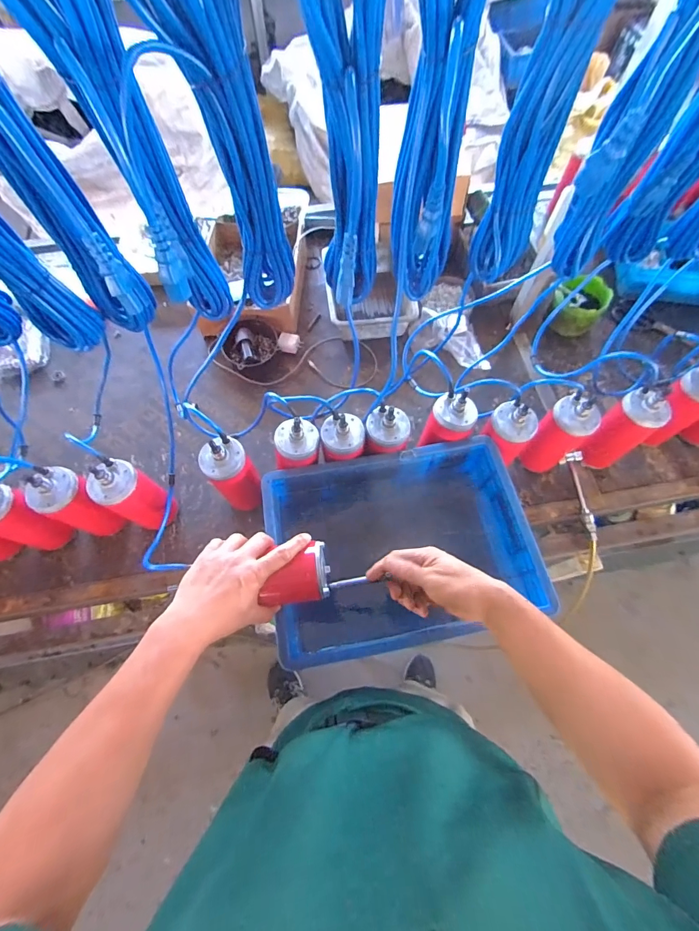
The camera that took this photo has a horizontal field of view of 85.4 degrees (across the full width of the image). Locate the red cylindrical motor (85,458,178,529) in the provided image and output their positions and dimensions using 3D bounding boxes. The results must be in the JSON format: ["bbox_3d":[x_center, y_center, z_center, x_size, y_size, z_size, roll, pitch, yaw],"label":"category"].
[{"bbox_3d":[-0.364,0.058,0.661,0.070,0.197,0.075,0,65,0],"label":"red cylindrical motor"}]

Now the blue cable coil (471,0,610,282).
[{"bbox_3d":[0.195,-0.342,0.383,0.066,0.332,0.050,17,67,8],"label":"blue cable coil"}]

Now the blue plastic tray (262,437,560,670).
[{"bbox_3d":[0.074,0.126,0.658,0.398,0.155,0.274,-10,66,-4],"label":"blue plastic tray"}]

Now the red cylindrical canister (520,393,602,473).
[{"bbox_3d":[0.386,-0.054,0.709,0.075,0.195,0.073,-39,71,-16],"label":"red cylindrical canister"}]

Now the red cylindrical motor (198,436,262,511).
[{"bbox_3d":[-0.199,0.016,0.655,0.073,0.155,0.070,0,65,0],"label":"red cylindrical motor"}]

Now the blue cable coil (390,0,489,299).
[{"bbox_3d":[0.086,-0.321,0.388,0.072,0.344,0.061,12,66,6],"label":"blue cable coil"}]

